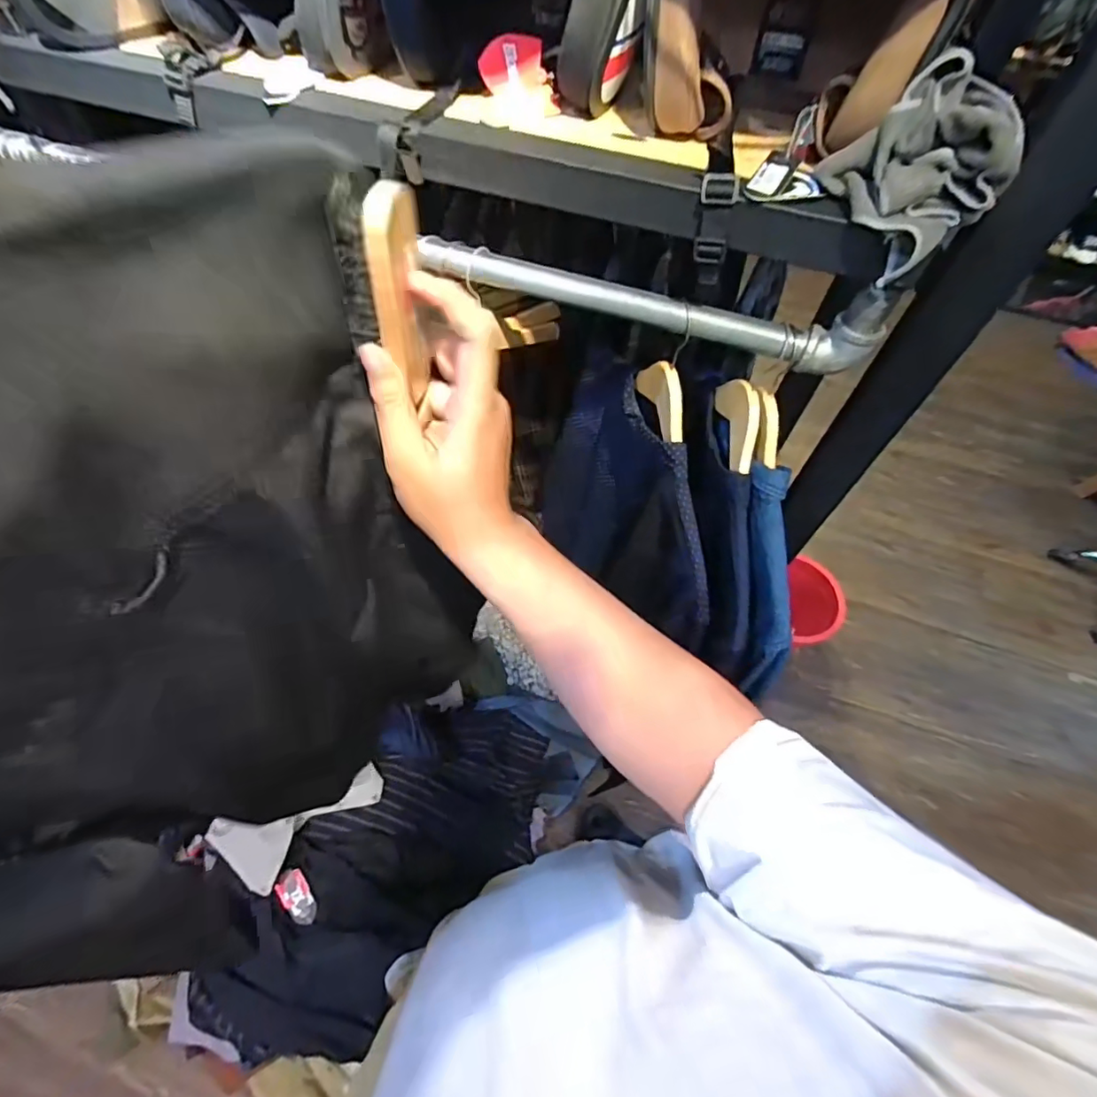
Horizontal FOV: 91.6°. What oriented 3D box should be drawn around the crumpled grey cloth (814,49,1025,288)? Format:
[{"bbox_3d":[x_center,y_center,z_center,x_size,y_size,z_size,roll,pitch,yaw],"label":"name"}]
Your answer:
[{"bbox_3d":[0.268,-0.282,0.393,0.106,0.088,0.113,-34,65,-22],"label":"crumpled grey cloth"}]

